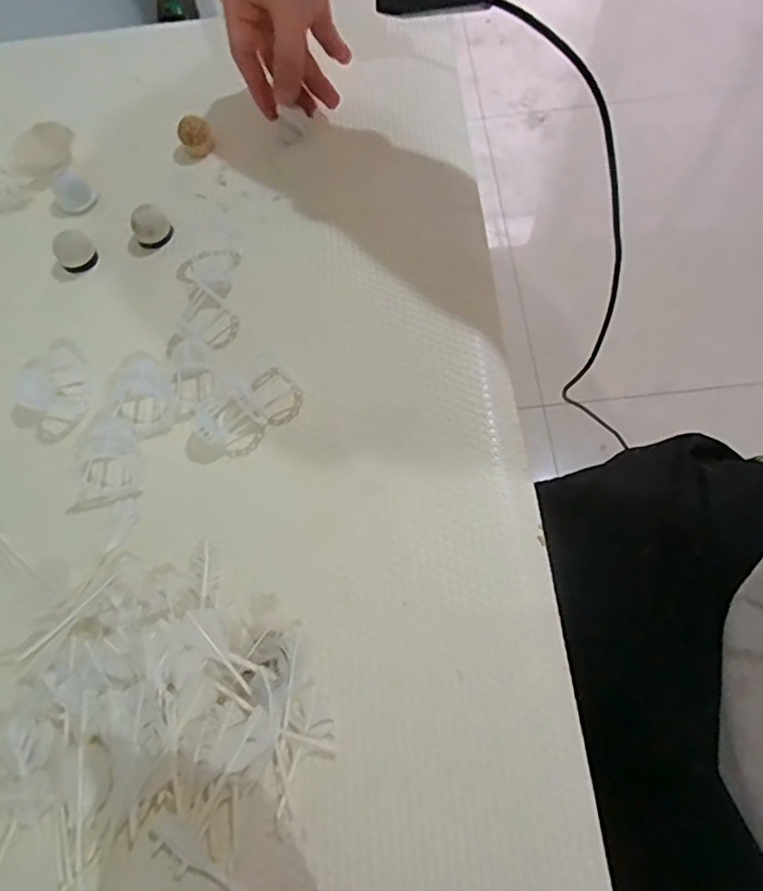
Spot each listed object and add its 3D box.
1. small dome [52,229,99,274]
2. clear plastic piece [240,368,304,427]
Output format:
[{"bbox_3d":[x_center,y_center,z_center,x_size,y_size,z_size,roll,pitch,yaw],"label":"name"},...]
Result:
[{"bbox_3d":[-0.222,-0.142,0.426,0.025,0.020,0.029,-31,71,-9],"label":"small dome"},{"bbox_3d":[-0.069,-0.031,0.383,0.036,0.007,0.033,36,75,14],"label":"clear plastic piece"}]

